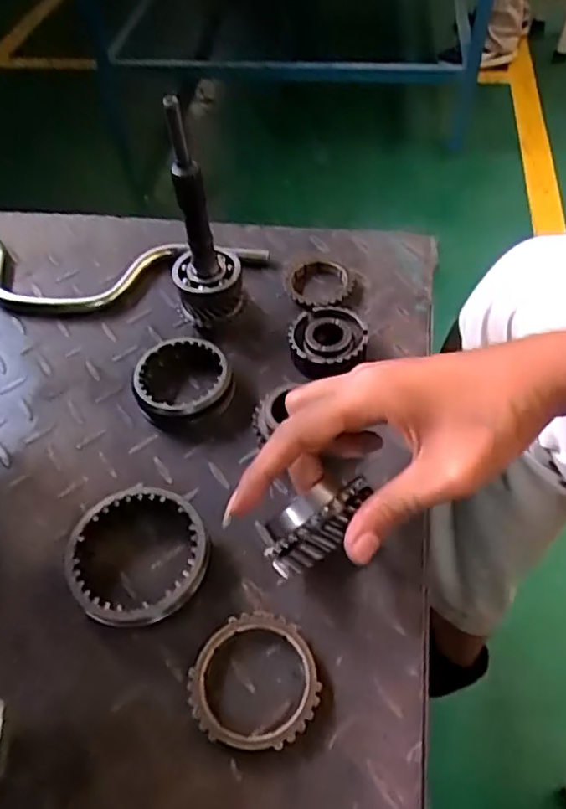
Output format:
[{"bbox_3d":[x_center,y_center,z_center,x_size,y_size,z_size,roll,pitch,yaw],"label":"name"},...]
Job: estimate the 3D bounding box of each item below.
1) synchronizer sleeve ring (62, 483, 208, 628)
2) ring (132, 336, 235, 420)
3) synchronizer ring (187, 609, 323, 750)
[{"bbox_3d":[-0.084,0.090,0.368,0.080,0.023,0.084,-2,52,2],"label":"synchronizer sleeve ring"},{"bbox_3d":[-0.071,-0.017,0.449,0.069,0.024,0.069,-2,52,2],"label":"ring"},{"bbox_3d":[-0.014,0.143,0.328,0.067,0.011,0.066,-2,52,2],"label":"synchronizer ring"}]

